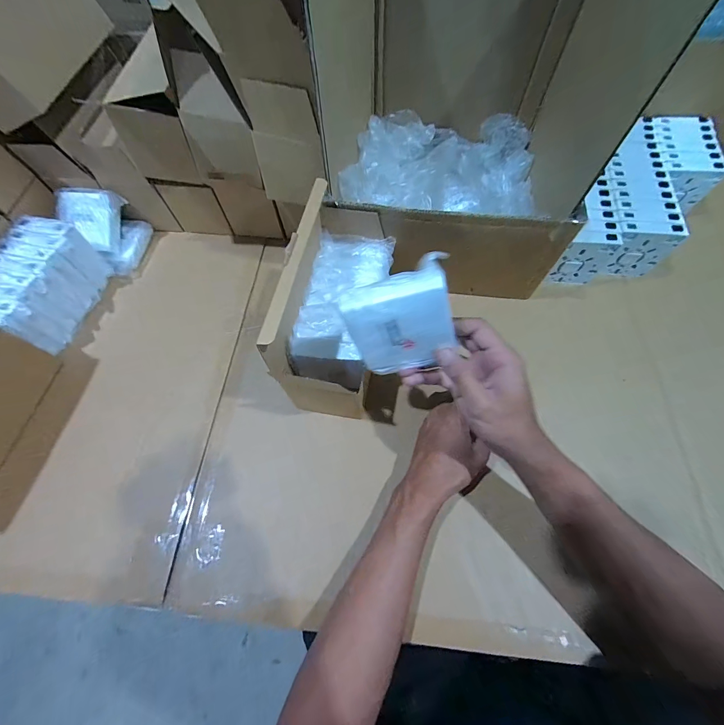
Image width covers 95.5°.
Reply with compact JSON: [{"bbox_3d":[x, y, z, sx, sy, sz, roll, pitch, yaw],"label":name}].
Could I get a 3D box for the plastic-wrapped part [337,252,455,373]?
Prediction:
[{"bbox_3d":[0.034,-0.033,0.283,0.085,0.098,0.014,-14,42,12],"label":"plastic-wrapped part"}]

